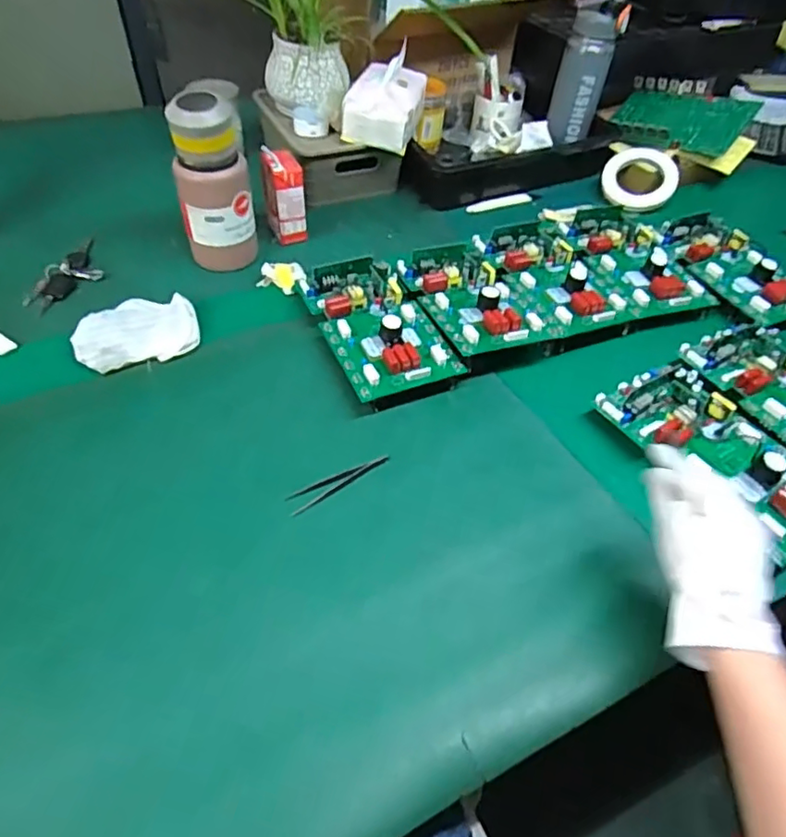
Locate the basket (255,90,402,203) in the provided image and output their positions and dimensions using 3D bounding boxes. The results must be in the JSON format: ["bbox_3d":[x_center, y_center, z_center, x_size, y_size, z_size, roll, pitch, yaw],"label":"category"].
[{"bbox_3d":[-0.110,-0.452,0.945,0.194,0.094,0.261,-11,51,-13],"label":"basket"}]

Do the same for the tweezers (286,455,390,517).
[{"bbox_3d":[-0.051,0.061,0.560,0.108,0.004,0.021,-26,56,-24],"label":"tweezers"}]

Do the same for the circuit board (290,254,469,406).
[{"bbox_3d":[-0.021,-0.111,0.683,0.127,0.049,0.219,-17,53,-19],"label":"circuit board"}]

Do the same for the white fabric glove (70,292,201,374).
[{"bbox_3d":[-0.297,-0.099,0.667,0.131,0.030,0.083,-11,51,-14],"label":"white fabric glove"}]

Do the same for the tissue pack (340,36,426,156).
[{"bbox_3d":[-0.010,-0.471,0.852,0.102,0.091,0.128,13,50,6],"label":"tissue pack"}]

